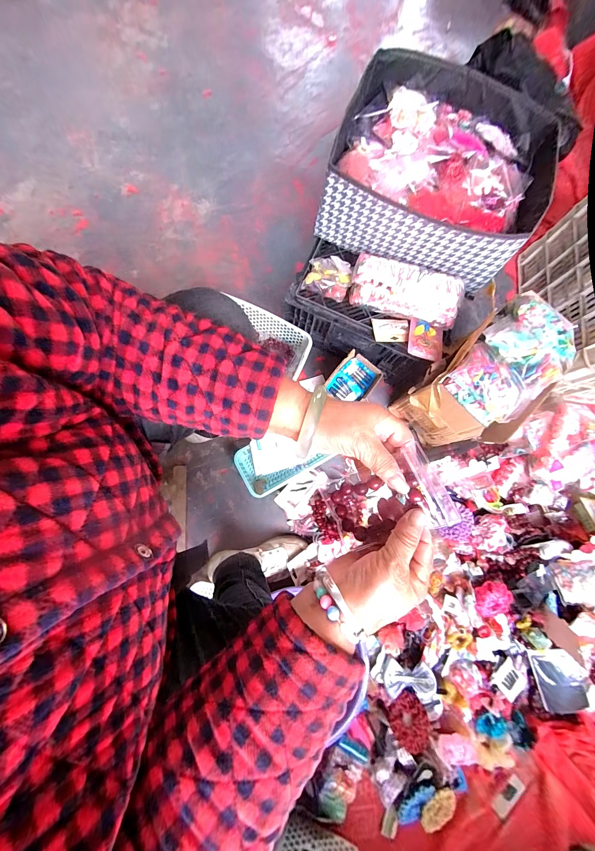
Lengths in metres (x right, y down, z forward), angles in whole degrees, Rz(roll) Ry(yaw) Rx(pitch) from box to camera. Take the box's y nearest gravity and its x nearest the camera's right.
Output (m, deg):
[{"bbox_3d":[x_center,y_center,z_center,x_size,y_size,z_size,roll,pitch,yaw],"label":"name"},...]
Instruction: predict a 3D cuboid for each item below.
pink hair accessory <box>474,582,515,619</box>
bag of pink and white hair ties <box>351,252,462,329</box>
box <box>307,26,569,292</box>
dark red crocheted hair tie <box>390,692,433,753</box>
[{"bbox_3d":[0.468,0.418,0.692,0.087,0.028,0.069,-39,82,10],"label":"pink hair accessory"},{"bbox_3d":[0.229,-0.285,0.619,0.233,0.075,0.093,15,79,-2],"label":"bag of pink and white hair ties"},{"bbox_3d":[0.289,-0.528,0.602,0.388,0.141,0.384,26,80,5],"label":"box"},{"bbox_3d":[0.257,0.675,0.656,0.094,0.024,0.091,13,42,-12],"label":"dark red crocheted hair tie"}]

